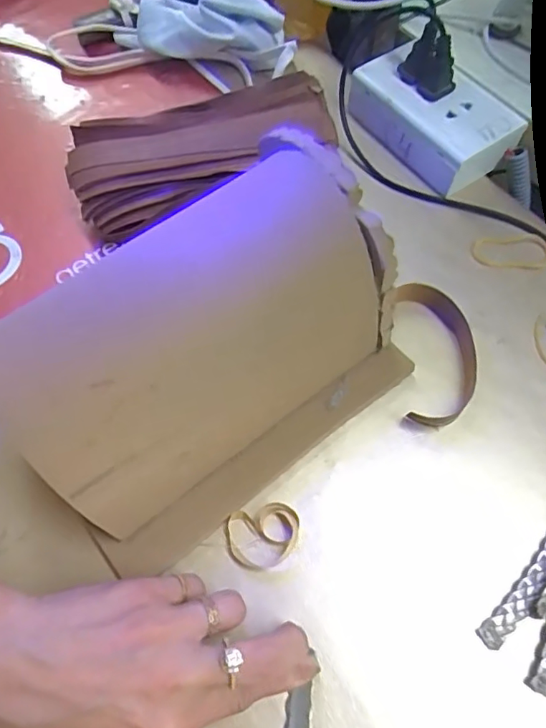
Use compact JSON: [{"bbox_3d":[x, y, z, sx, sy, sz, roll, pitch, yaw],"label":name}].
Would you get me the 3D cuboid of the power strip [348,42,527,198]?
[{"bbox_3d":[0.120,-0.193,0.409,0.067,0.035,0.119,-32,67,-13],"label":"power strip"}]

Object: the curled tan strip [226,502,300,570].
[{"bbox_3d":[-0.005,0.094,0.288,0.040,0.010,0.032,-12,64,-4],"label":"curled tan strip"}]

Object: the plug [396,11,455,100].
[{"bbox_3d":[0.114,-0.221,0.382,0.022,0.043,0.040,-31,66,-13],"label":"plug"}]

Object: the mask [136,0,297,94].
[{"bbox_3d":[-0.048,-0.278,0.446,0.141,0.050,0.061,17,65,10],"label":"mask"}]

